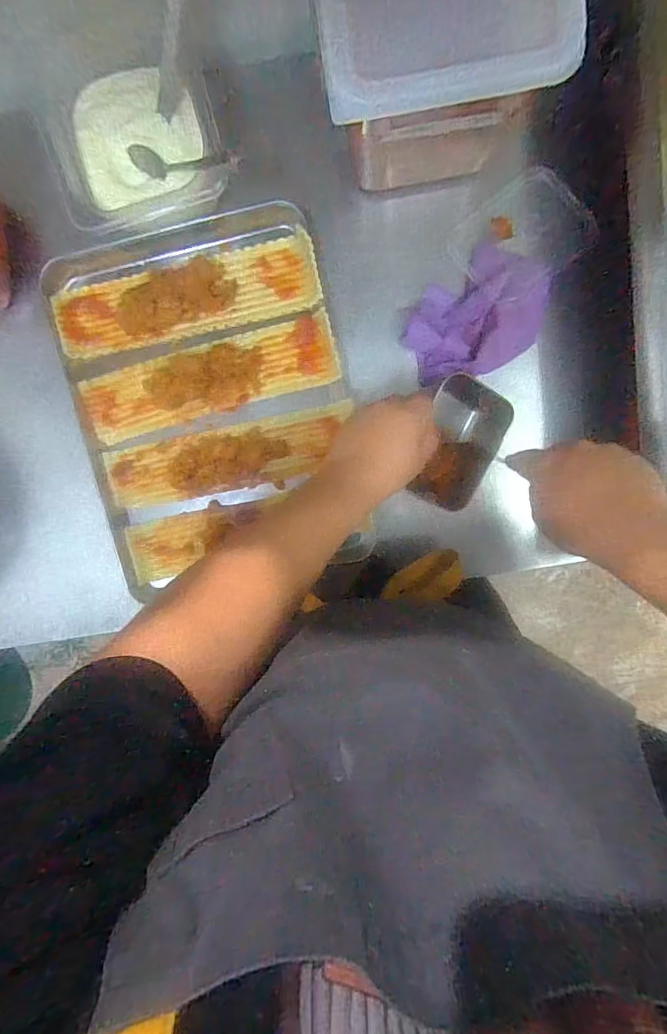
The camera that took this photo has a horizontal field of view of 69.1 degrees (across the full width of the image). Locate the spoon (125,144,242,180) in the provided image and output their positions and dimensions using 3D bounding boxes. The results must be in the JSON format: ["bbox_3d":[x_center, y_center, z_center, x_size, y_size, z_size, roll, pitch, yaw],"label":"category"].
[{"bbox_3d":[-0.152,-0.368,0.502,0.109,0.013,0.026,-8,97,-9],"label":"spoon"}]

